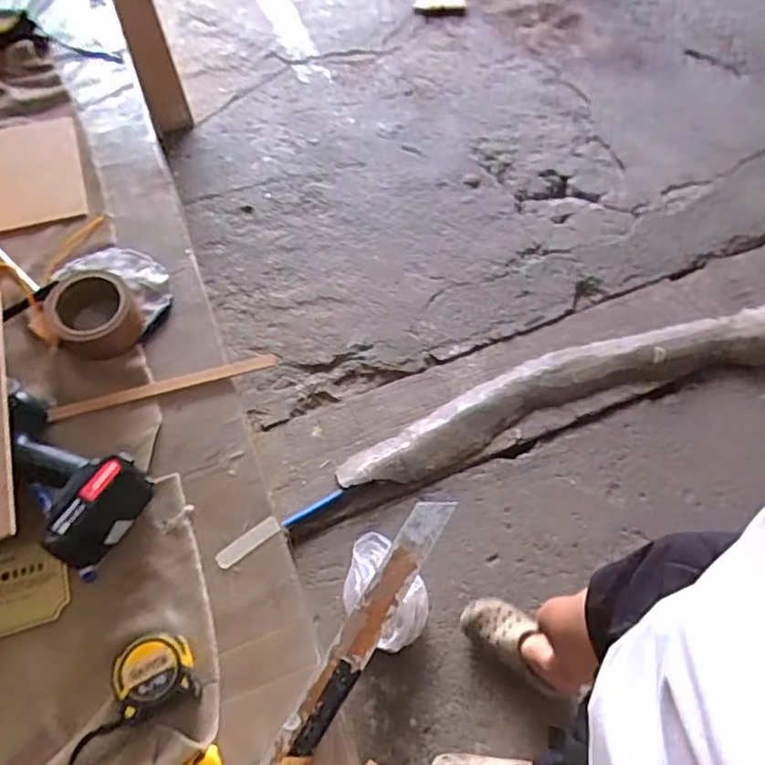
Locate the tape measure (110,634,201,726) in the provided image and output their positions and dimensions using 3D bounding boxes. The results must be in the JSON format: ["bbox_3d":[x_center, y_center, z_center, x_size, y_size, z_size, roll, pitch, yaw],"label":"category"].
[{"bbox_3d":[-0.206,0.265,0.555,0.067,0.037,0.061,-17,61,-13],"label":"tape measure"}]

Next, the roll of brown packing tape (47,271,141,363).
[{"bbox_3d":[-0.343,-0.088,0.725,0.100,0.053,0.103,1,59,-2],"label":"roll of brown packing tape"}]

